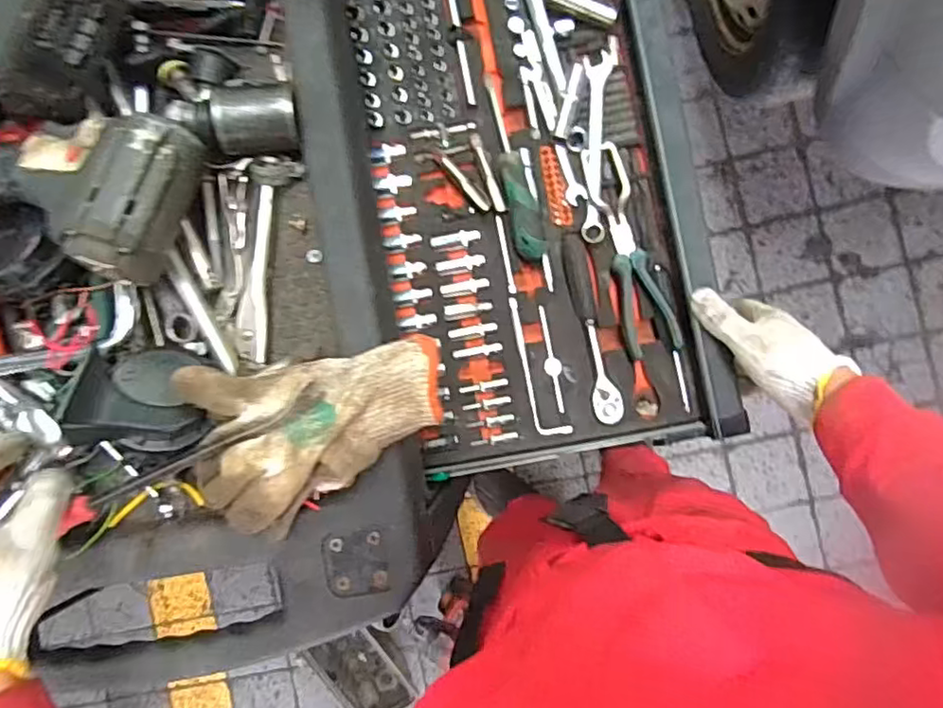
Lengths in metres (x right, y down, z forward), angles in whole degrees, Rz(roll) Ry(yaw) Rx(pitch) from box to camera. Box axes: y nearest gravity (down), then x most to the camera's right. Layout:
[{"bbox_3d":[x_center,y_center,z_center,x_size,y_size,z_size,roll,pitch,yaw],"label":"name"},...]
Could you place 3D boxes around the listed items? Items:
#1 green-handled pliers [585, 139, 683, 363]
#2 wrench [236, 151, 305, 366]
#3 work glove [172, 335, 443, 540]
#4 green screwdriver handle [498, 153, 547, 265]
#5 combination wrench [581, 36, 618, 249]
[{"bbox_3d":[0.164,-0.109,0.650,0.051,0.027,0.221,-15,87,5],"label":"green-handled pliers"},{"bbox_3d":[-0.168,-0.076,0.499,0.035,0.017,0.161,10,89,5],"label":"wrench"},{"bbox_3d":[-0.113,0.059,0.459,0.183,0.054,0.129,-9,88,5],"label":"work glove"},{"bbox_3d":[0.053,-0.156,0.653,0.032,0.033,0.116,-15,87,5],"label":"green screwdriver handle"},{"bbox_3d":[0.131,-0.224,0.657,0.031,0.011,0.212,4,89,5],"label":"combination wrench"}]

